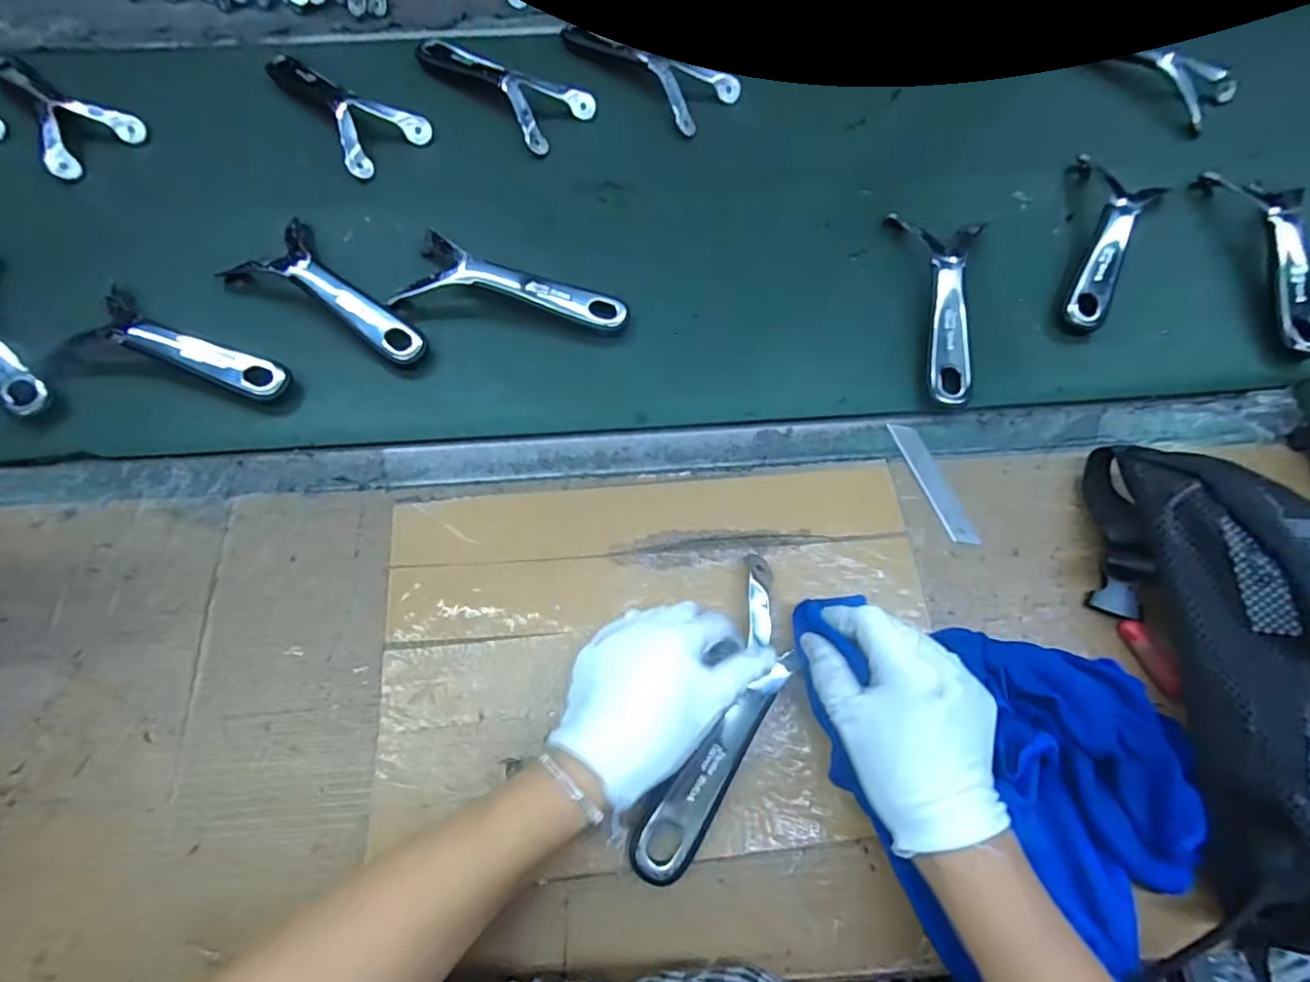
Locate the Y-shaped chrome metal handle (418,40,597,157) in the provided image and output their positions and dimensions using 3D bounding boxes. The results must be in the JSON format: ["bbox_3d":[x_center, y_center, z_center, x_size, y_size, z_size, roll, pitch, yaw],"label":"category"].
[{"bbox_3d":[-0.157,-0.411,0.590,0.194,0.024,0.089,38,73,15],"label":"Y-shaped chrome metal handle"}]

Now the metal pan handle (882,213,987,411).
[{"bbox_3d":[0.223,-0.154,0.483,0.074,0.024,0.182,13,68,6],"label":"metal pan handle"}]

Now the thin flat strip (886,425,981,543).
[{"bbox_3d":[0.206,-0.007,0.436,0.020,0.004,0.102,-19,69,-7],"label":"thin flat strip"}]

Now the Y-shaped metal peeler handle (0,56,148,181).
[{"bbox_3d":[-0.588,-0.382,0.573,0.197,0.021,0.088,41,74,16],"label":"Y-shaped metal peeler handle"}]

